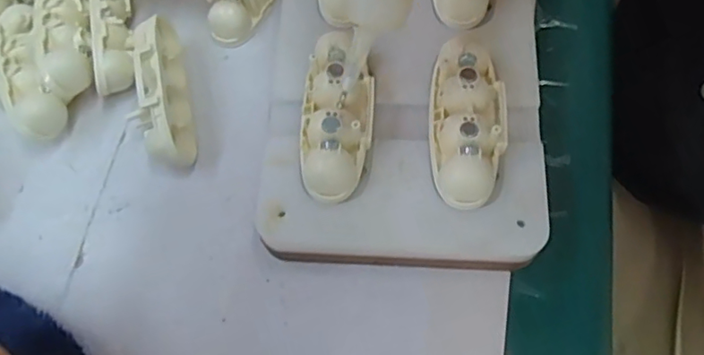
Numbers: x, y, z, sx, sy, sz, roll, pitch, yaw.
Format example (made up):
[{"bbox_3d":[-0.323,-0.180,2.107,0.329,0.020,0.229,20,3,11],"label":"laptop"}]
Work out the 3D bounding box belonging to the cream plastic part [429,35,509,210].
[{"bbox_3d":[0.041,-0.021,0.201,0.025,0.015,0.062,1,67,3],"label":"cream plastic part"}]

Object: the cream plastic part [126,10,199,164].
[{"bbox_3d":[-0.074,-0.035,0.225,0.017,0.020,0.062,-13,67,-3],"label":"cream plastic part"}]

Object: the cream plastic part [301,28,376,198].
[{"bbox_3d":[-0.005,-0.023,0.202,0.024,0.016,0.060,0,67,2],"label":"cream plastic part"}]

